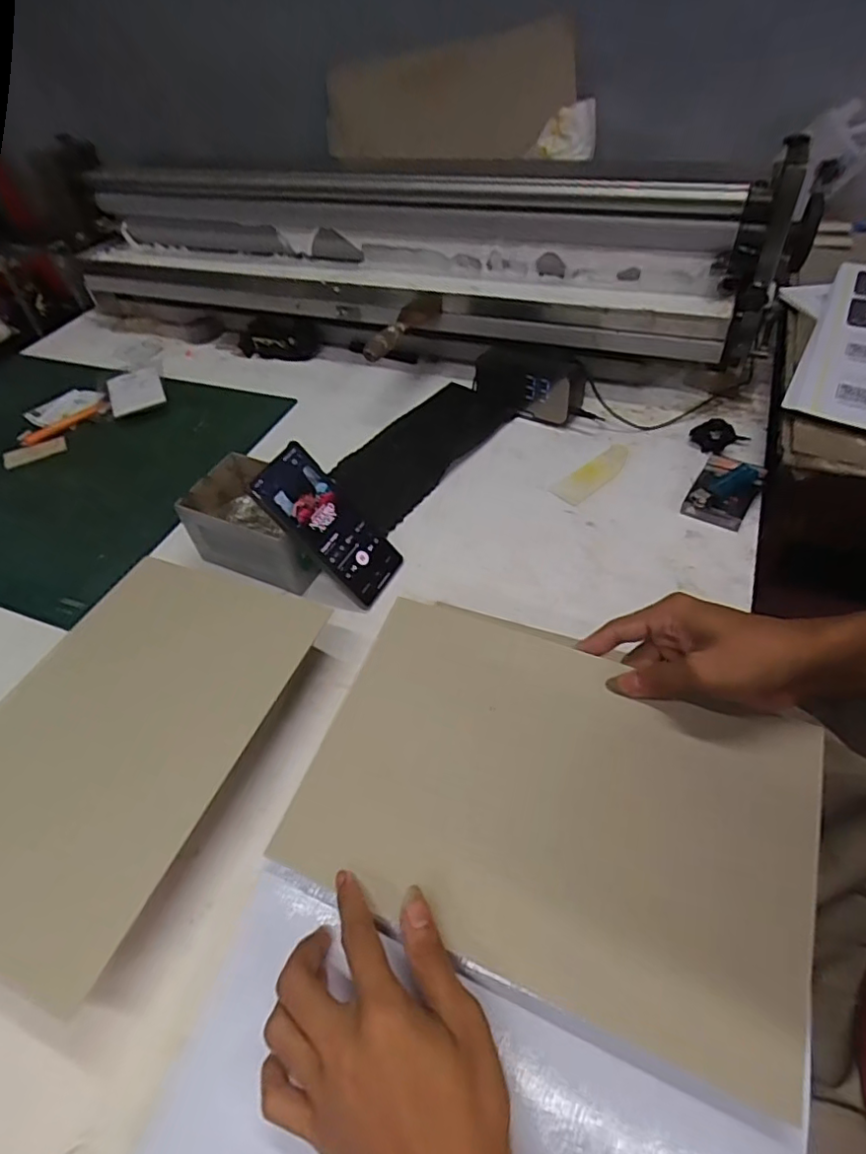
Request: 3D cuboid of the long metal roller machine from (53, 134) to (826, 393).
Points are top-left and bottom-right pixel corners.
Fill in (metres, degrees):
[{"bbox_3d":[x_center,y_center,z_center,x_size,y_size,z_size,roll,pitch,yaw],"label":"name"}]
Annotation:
[{"bbox_3d":[-0.124,-0.487,0.923,1.218,0.243,0.215,14,50,19],"label":"long metal roller machine"}]

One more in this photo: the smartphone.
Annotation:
[{"bbox_3d":[-0.101,-0.051,0.578,0.015,0.162,0.080,-20,26,52],"label":"smartphone"}]

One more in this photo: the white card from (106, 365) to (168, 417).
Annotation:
[{"bbox_3d":[-0.466,-0.291,0.915,0.080,0.010,0.112,-23,54,-13],"label":"white card"}]

